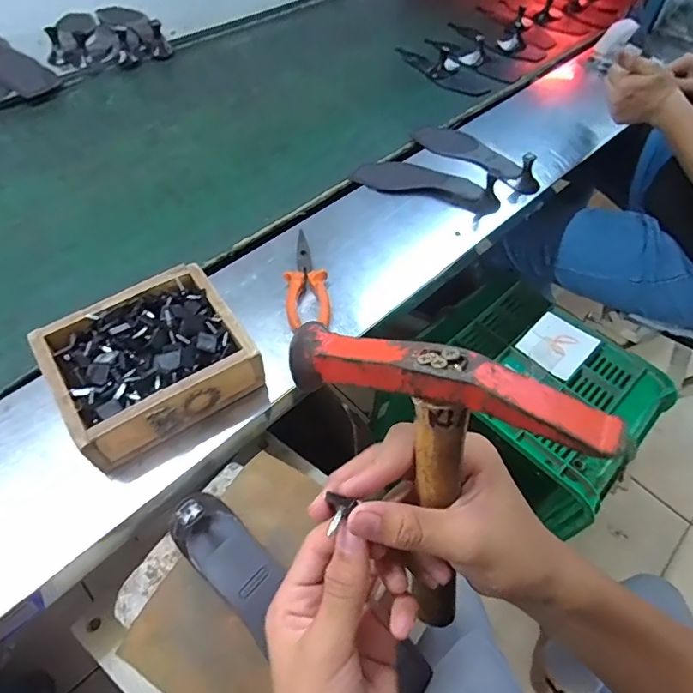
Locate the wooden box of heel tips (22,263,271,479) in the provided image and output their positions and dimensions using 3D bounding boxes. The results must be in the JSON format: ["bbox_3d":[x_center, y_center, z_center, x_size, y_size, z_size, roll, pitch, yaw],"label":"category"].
[{"bbox_3d":[-0.198,0.020,0.498,0.175,0.080,0.163,-28,61,-21],"label":"wooden box of heel tips"}]

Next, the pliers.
[{"bbox_3d":[-0.052,-0.084,0.598,0.051,0.026,0.146,-5,55,-7],"label":"pliers"}]

